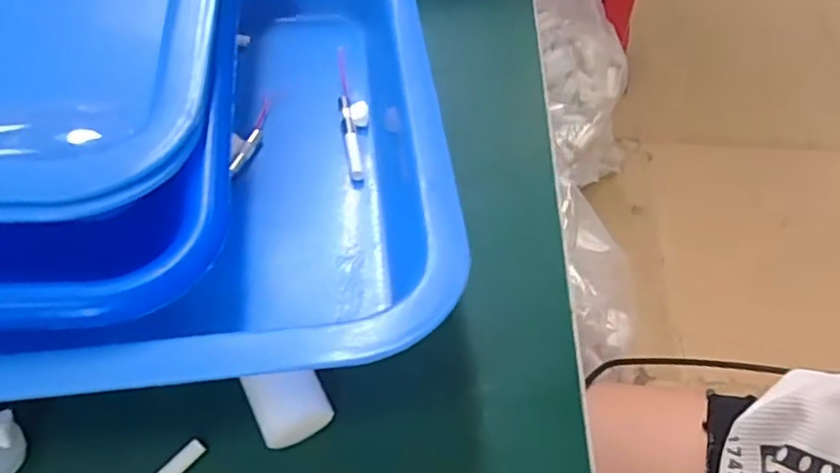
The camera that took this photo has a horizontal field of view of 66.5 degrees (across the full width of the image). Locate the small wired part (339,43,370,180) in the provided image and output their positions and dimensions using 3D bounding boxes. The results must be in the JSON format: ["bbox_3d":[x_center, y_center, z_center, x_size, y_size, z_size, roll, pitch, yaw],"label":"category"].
[{"bbox_3d":[-0.026,-0.049,0.251,0.011,0.005,0.068,-7,57,-8],"label":"small wired part"}]

